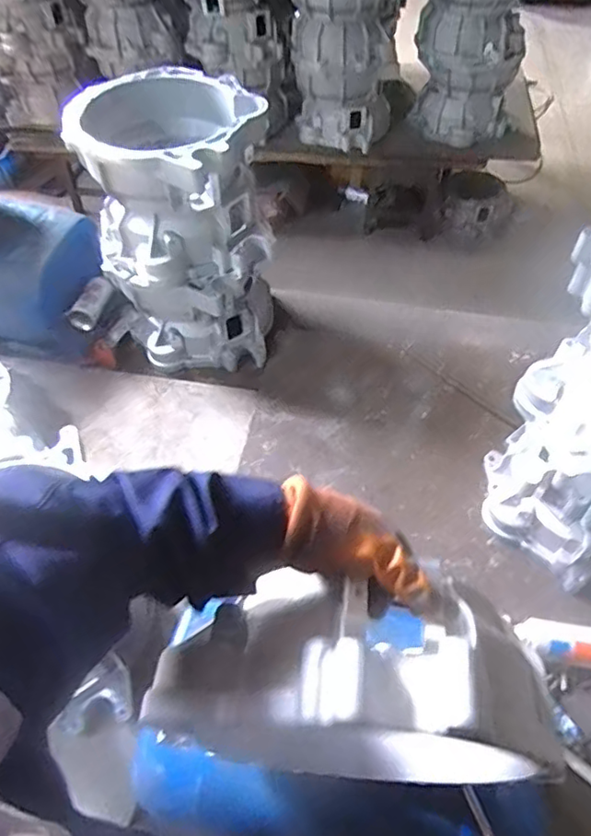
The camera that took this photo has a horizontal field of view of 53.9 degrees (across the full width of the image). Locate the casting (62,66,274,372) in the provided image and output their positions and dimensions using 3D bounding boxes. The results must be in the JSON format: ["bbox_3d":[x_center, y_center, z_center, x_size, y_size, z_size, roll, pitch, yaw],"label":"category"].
[{"bbox_3d":[-0.227,-0.376,1.210,0.332,0.491,0.353,-11,53,-8],"label":"casting"}]

